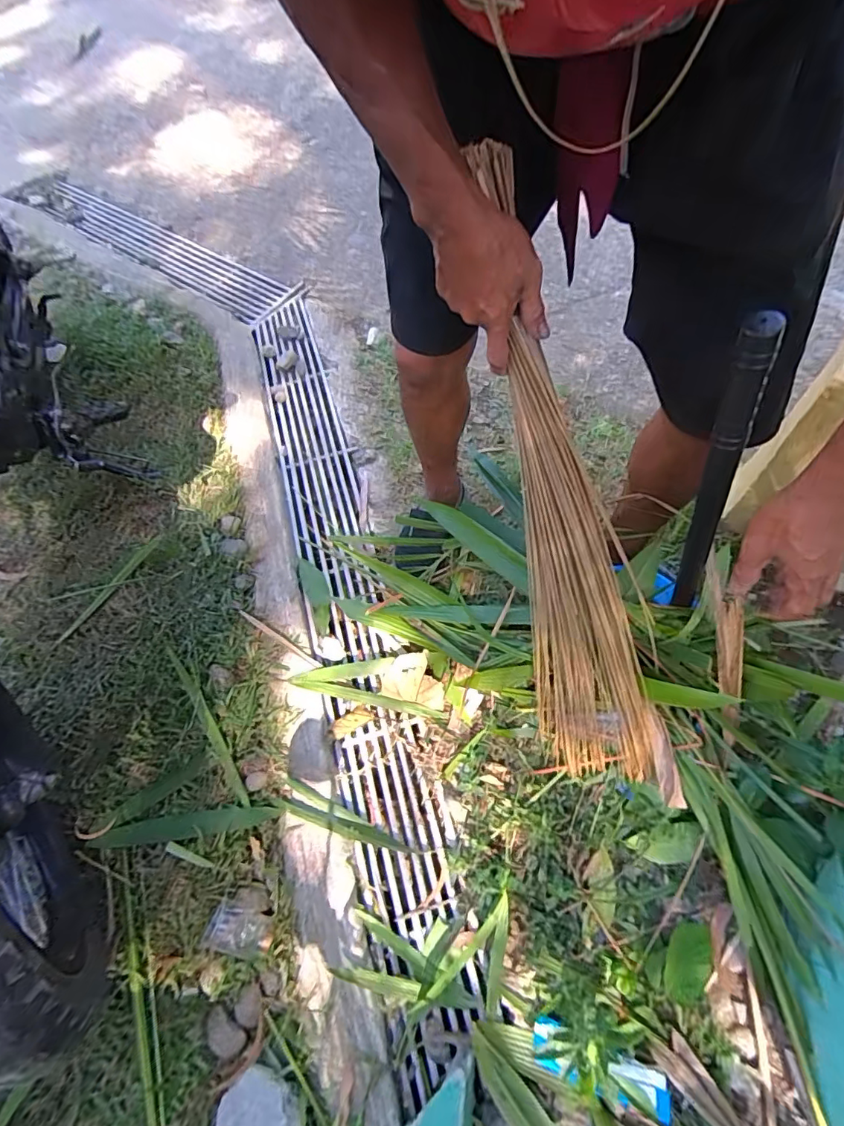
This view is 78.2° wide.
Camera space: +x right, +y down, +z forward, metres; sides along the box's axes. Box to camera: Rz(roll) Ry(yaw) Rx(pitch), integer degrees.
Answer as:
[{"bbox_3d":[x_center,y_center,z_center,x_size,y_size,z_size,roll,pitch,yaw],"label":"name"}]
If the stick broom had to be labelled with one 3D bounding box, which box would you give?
[{"bbox_3d":[0.168,-0.029,0.625,0.096,0.772,0.200,-25,26,-15],"label":"stick broom"}]

